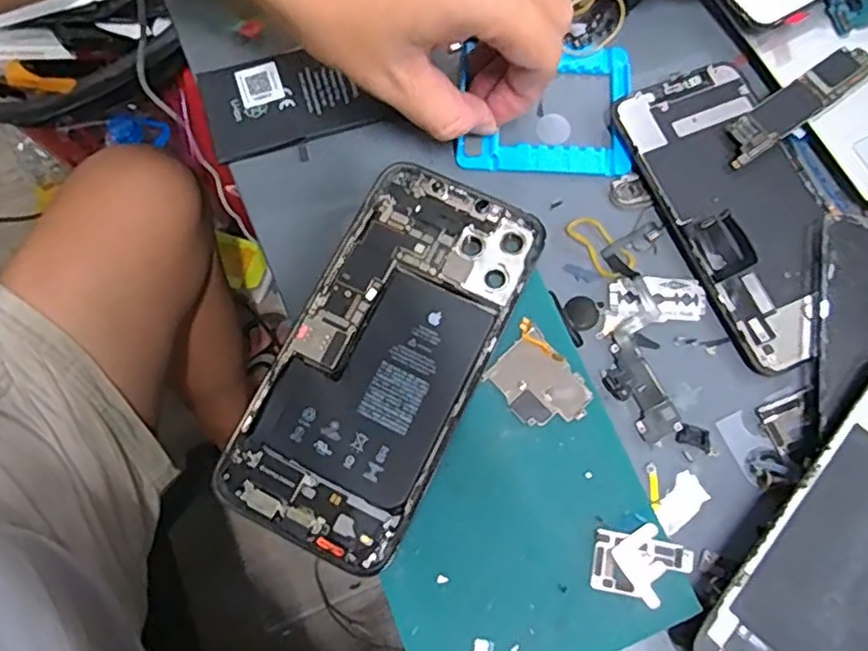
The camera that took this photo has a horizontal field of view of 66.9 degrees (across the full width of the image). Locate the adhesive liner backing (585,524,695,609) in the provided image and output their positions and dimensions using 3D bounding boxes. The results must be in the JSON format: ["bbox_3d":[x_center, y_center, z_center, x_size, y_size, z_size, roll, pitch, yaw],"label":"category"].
[{"bbox_3d":[0.078,0.089,0.247,0.036,0.005,0.027,18,74,5],"label":"adhesive liner backing"}]

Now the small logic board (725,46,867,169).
[{"bbox_3d":[0.171,-0.105,0.310,0.085,0.004,0.020,-34,79,-6],"label":"small logic board"}]

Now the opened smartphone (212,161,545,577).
[{"bbox_3d":[-0.019,0.011,0.266,0.076,0.006,0.159,27,75,6],"label":"opened smartphone"}]

